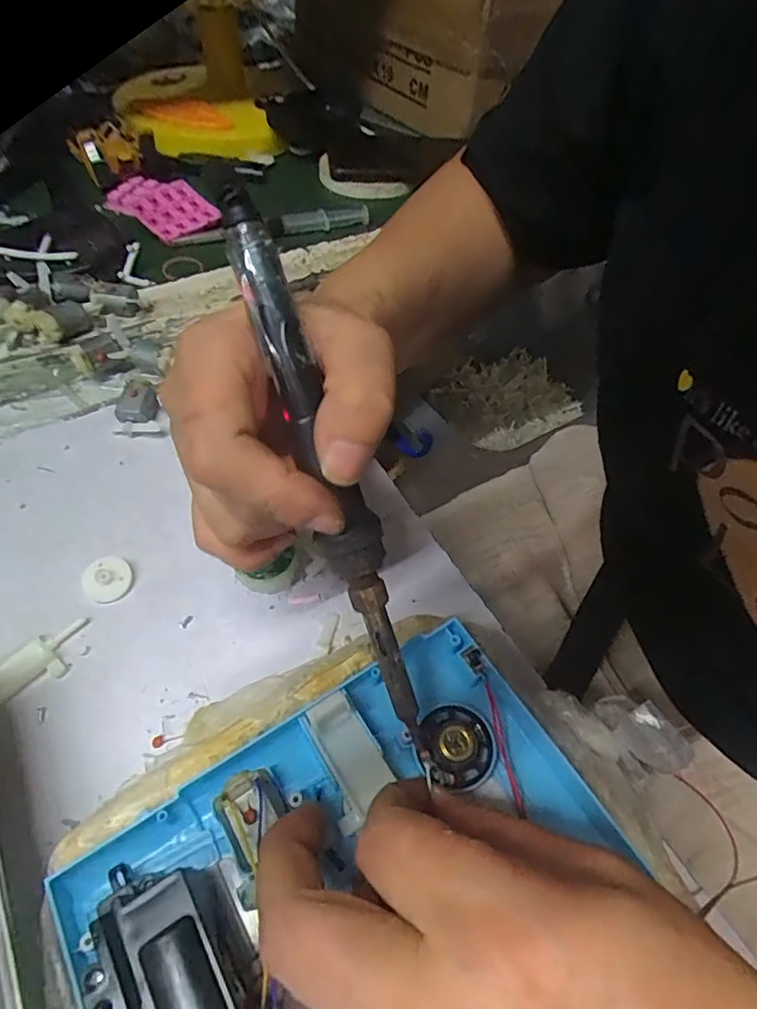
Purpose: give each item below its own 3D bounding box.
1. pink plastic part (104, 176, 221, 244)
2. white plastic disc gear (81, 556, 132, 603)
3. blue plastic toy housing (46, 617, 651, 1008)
[{"bbox_3d":[-0.181,-0.251,0.464,0.092,0.015,0.054,37,59,20],"label":"pink plastic part"},{"bbox_3d":[-0.134,0.036,0.276,0.022,0.008,0.022,2,54,-3],"label":"white plastic disc gear"},{"bbox_3d":[0.001,0.122,0.169,0.161,0.040,0.128,-27,61,-22],"label":"blue plastic toy housing"}]

